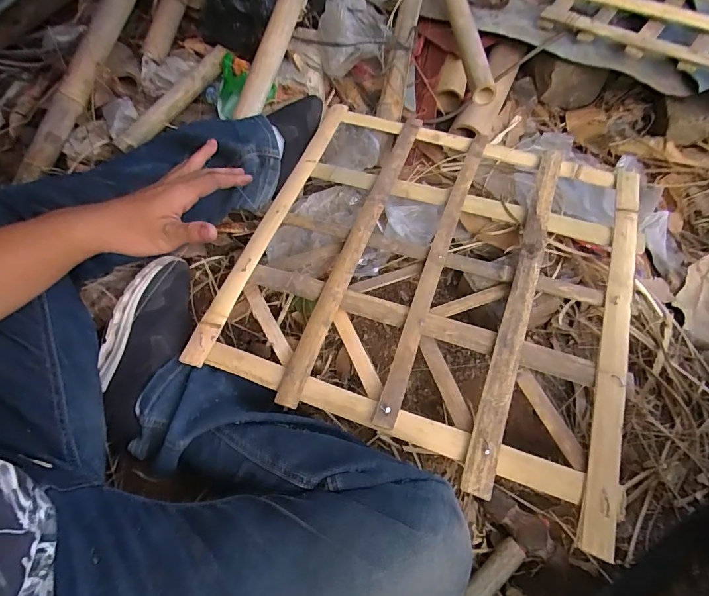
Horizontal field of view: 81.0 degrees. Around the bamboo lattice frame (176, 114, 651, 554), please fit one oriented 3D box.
[{"bbox_3d":[0.106,-0.046,0.589,0.525,0.047,0.541,18,62,12],"label":"bamboo lattice frame"}]

